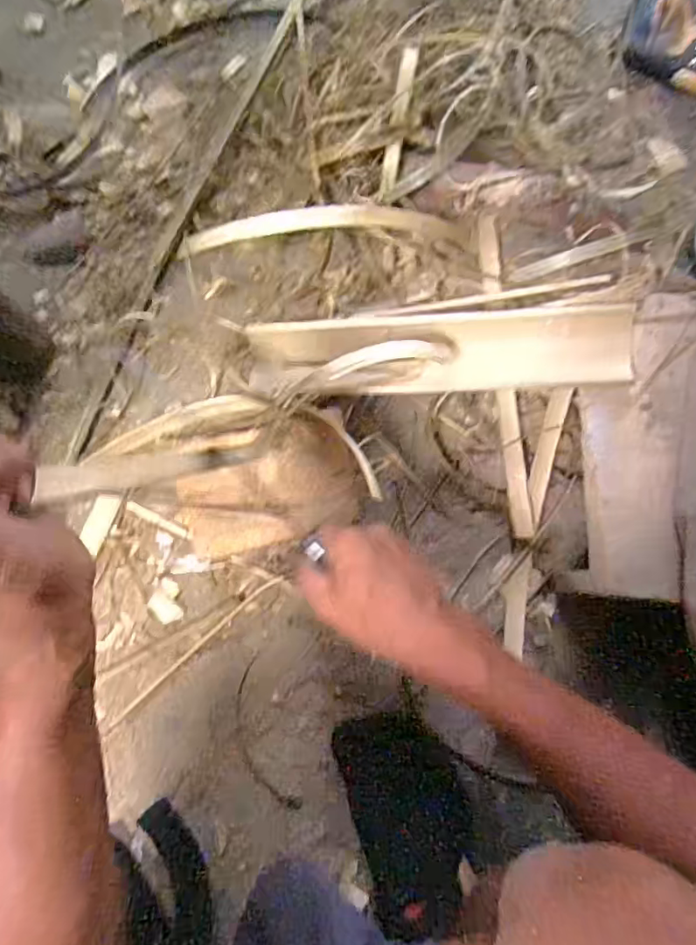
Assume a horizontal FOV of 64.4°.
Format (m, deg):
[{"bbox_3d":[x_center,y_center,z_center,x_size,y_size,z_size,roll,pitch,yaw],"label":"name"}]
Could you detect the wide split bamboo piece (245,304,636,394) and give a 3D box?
[{"bbox_3d":[0.078,-0.112,0.527,0.355,0.043,0.078,1,81,12],"label":"wide split bamboo piece"}]

